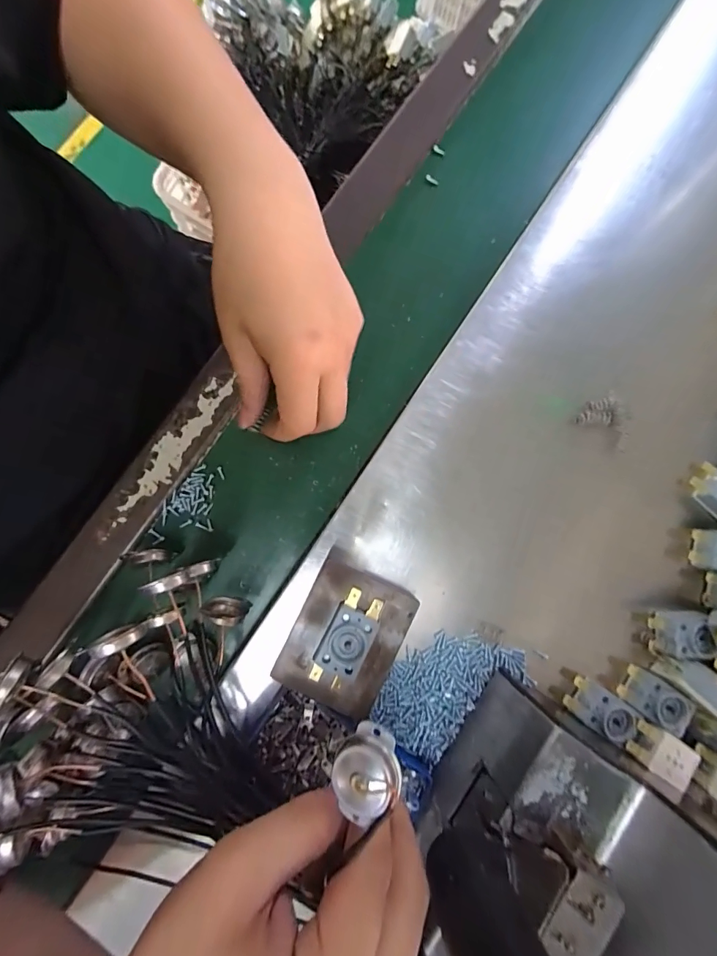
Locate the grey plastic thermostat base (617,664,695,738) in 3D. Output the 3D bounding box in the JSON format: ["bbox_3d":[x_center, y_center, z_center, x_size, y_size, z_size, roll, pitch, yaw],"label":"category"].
[{"bbox_3d":[0.201,0.151,0.278,0.042,0.011,0.027,37,82,8],"label":"grey plastic thermostat base"}]

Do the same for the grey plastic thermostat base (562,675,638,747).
[{"bbox_3d":[0.163,0.156,0.274,0.043,0.011,0.025,38,83,1],"label":"grey plastic thermostat base"}]

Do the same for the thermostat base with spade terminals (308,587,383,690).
[{"bbox_3d":[-0.007,0.097,0.244,0.027,0.014,0.057,28,83,-1],"label":"thermostat base with spade terminals"}]

